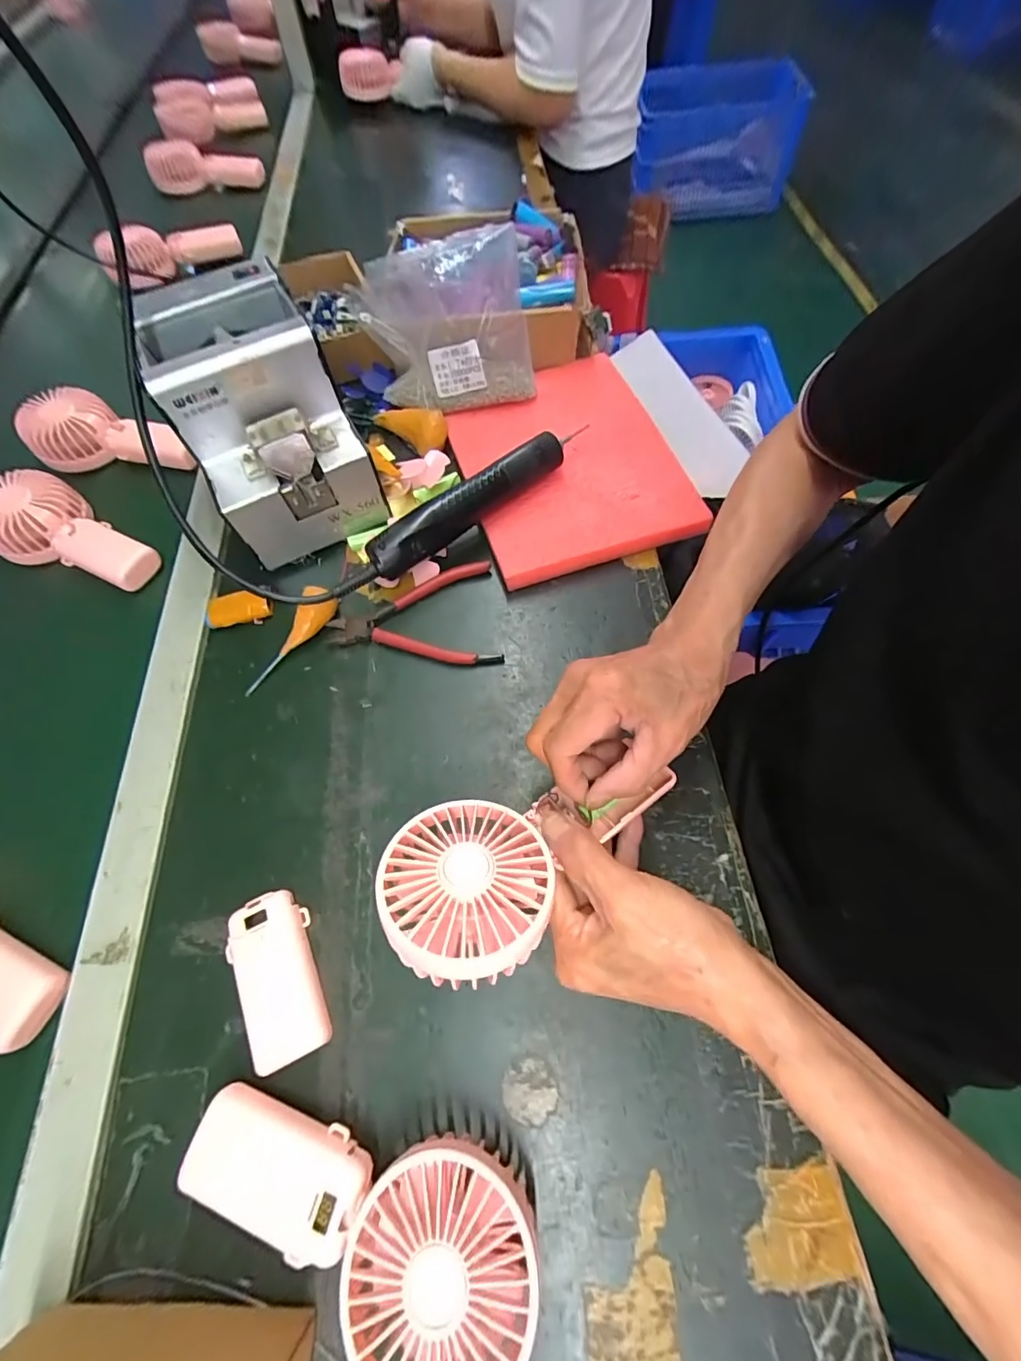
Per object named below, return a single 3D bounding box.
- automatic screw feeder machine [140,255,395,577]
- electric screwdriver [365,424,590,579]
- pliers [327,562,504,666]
[{"bbox_3d":[-0.211,-0.221,0.425,0.129,0.154,0.172,-28,66,-11],"label":"automatic screw feeder machine"},{"bbox_3d":[-0.025,-0.166,0.433,0.229,0.041,0.029,-38,68,-15],"label":"electric screwdriver"},{"bbox_3d":[-0.081,-0.048,0.414,0.138,0.013,0.094,-11,64,-3],"label":"pliers"}]

